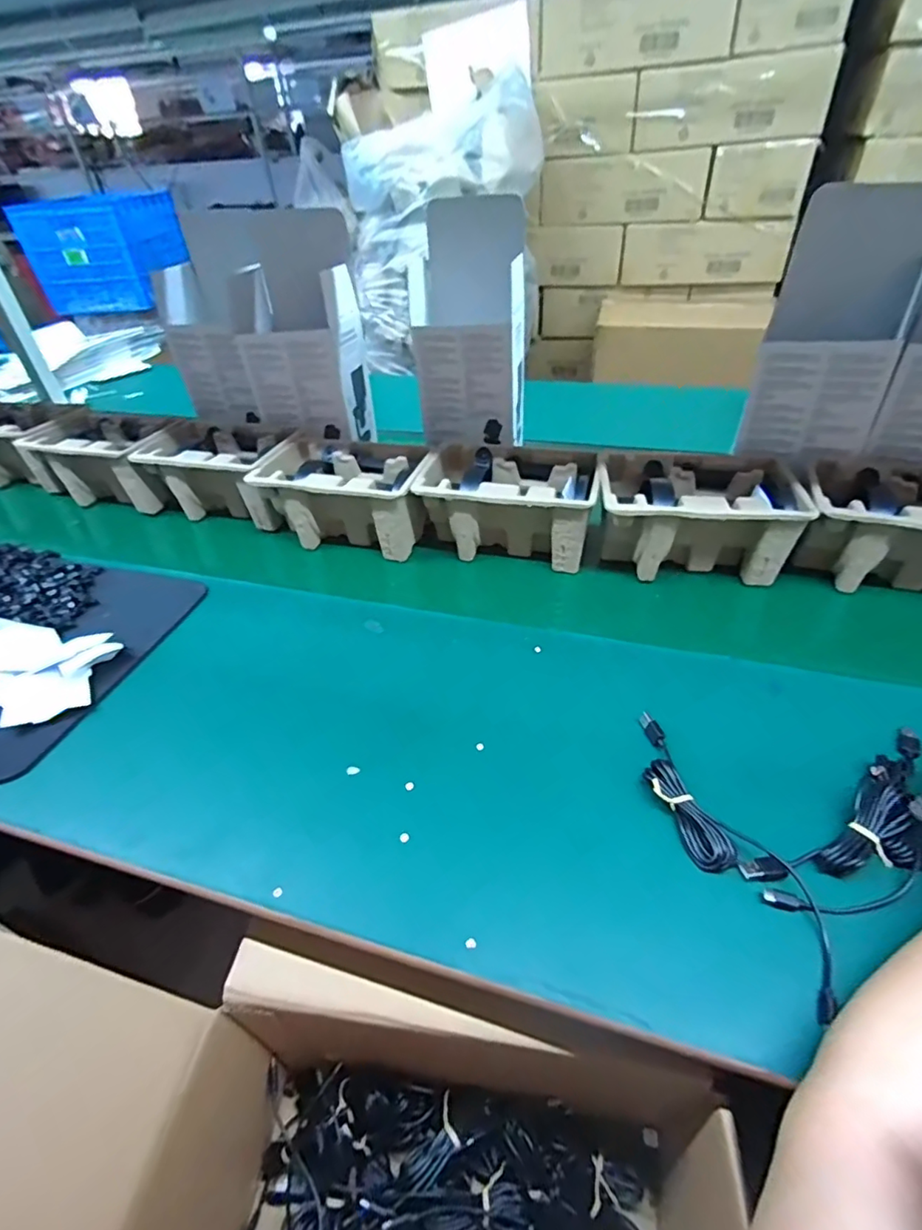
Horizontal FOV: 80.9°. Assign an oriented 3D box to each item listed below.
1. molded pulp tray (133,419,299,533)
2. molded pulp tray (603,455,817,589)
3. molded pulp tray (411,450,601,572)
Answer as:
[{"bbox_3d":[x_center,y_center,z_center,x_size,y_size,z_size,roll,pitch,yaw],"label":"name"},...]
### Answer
[{"bbox_3d":[-0.355,-0.223,0.843,0.280,0.105,0.174,12,41,20],"label":"molded pulp tray"},{"bbox_3d":[0.281,-0.117,0.672,0.229,0.106,0.143,2,41,4],"label":"molded pulp tray"},{"bbox_3d":[0.061,-0.135,0.709,0.227,0.106,0.121,6,41,9],"label":"molded pulp tray"}]

